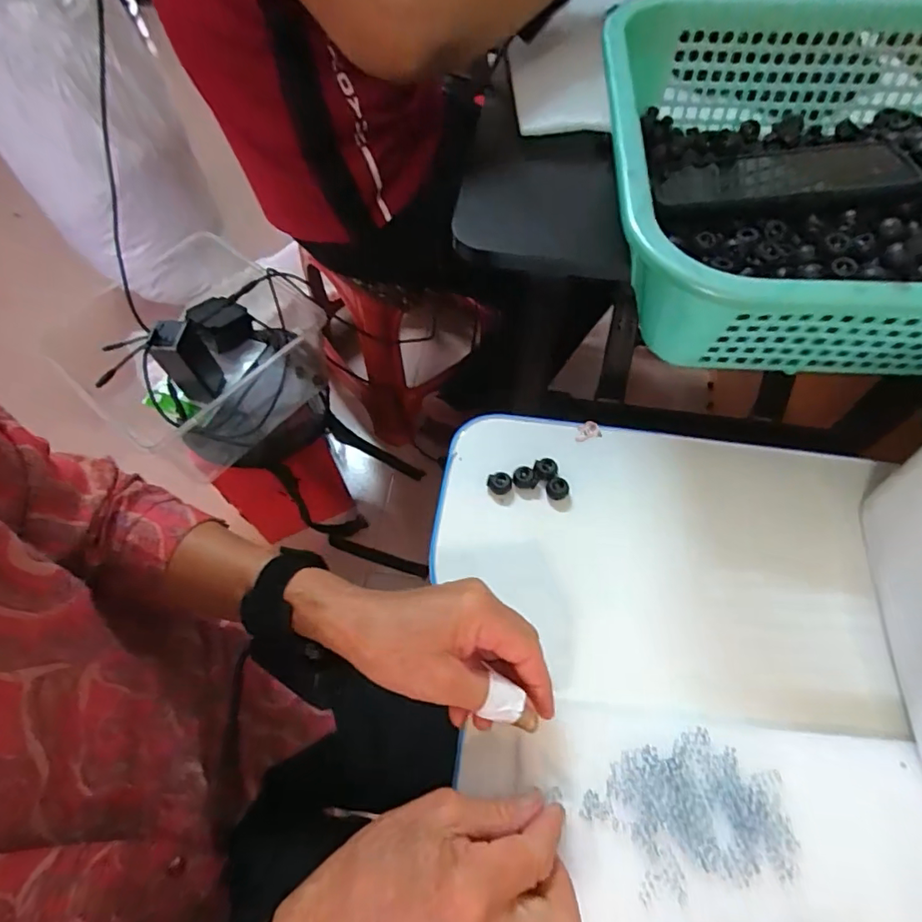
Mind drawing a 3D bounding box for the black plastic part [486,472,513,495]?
[{"bbox_3d":[0.030,0.018,0.417,0.019,0.013,0.014,6,59,5],"label":"black plastic part"}]

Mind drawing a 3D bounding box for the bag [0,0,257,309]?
[{"bbox_3d":[-0.749,-0.664,1.135,0.329,0.567,0.378,-27,64,-12],"label":"bag"}]

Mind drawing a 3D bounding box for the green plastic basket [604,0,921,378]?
[{"bbox_3d":[0.283,-0.182,0.351,0.382,0.095,0.294,1,62,3],"label":"green plastic basket"}]

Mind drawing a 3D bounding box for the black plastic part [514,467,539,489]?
[{"bbox_3d":[0.051,0.014,0.418,0.018,0.011,0.015,-2,58,0],"label":"black plastic part"}]

